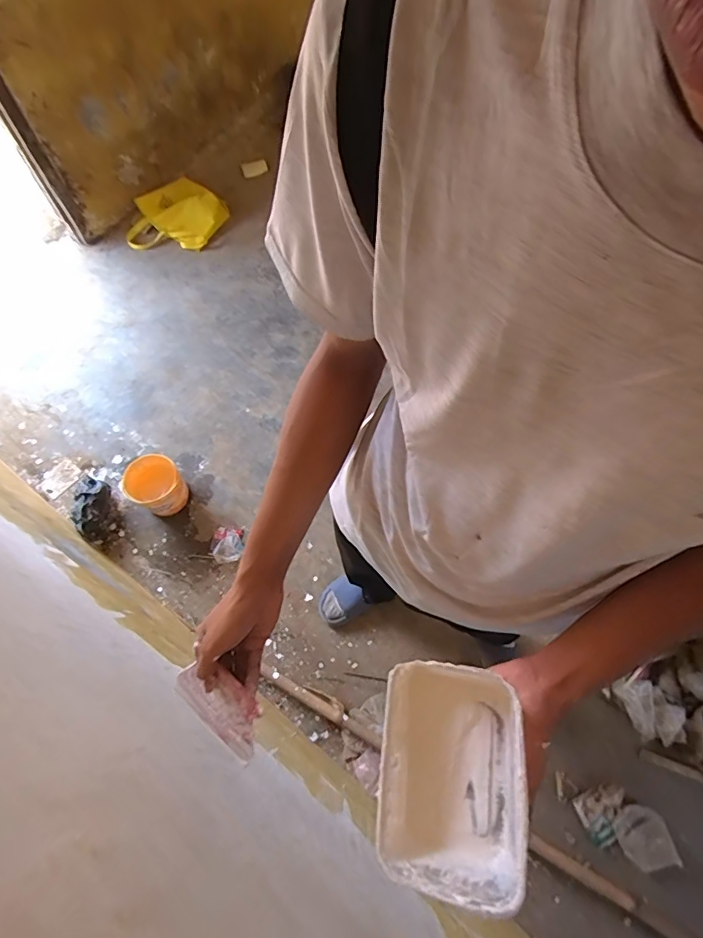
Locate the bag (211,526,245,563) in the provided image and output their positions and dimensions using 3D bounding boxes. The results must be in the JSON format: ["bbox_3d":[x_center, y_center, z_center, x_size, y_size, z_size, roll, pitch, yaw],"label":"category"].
[{"bbox_3d":[-0.386,0.234,1.473,0.095,0.033,0.112,-5,68,-2],"label":"bag"}]

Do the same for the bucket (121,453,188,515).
[{"bbox_3d":[-0.600,0.047,1.456,0.165,0.143,0.155,0,68,0],"label":"bucket"}]

